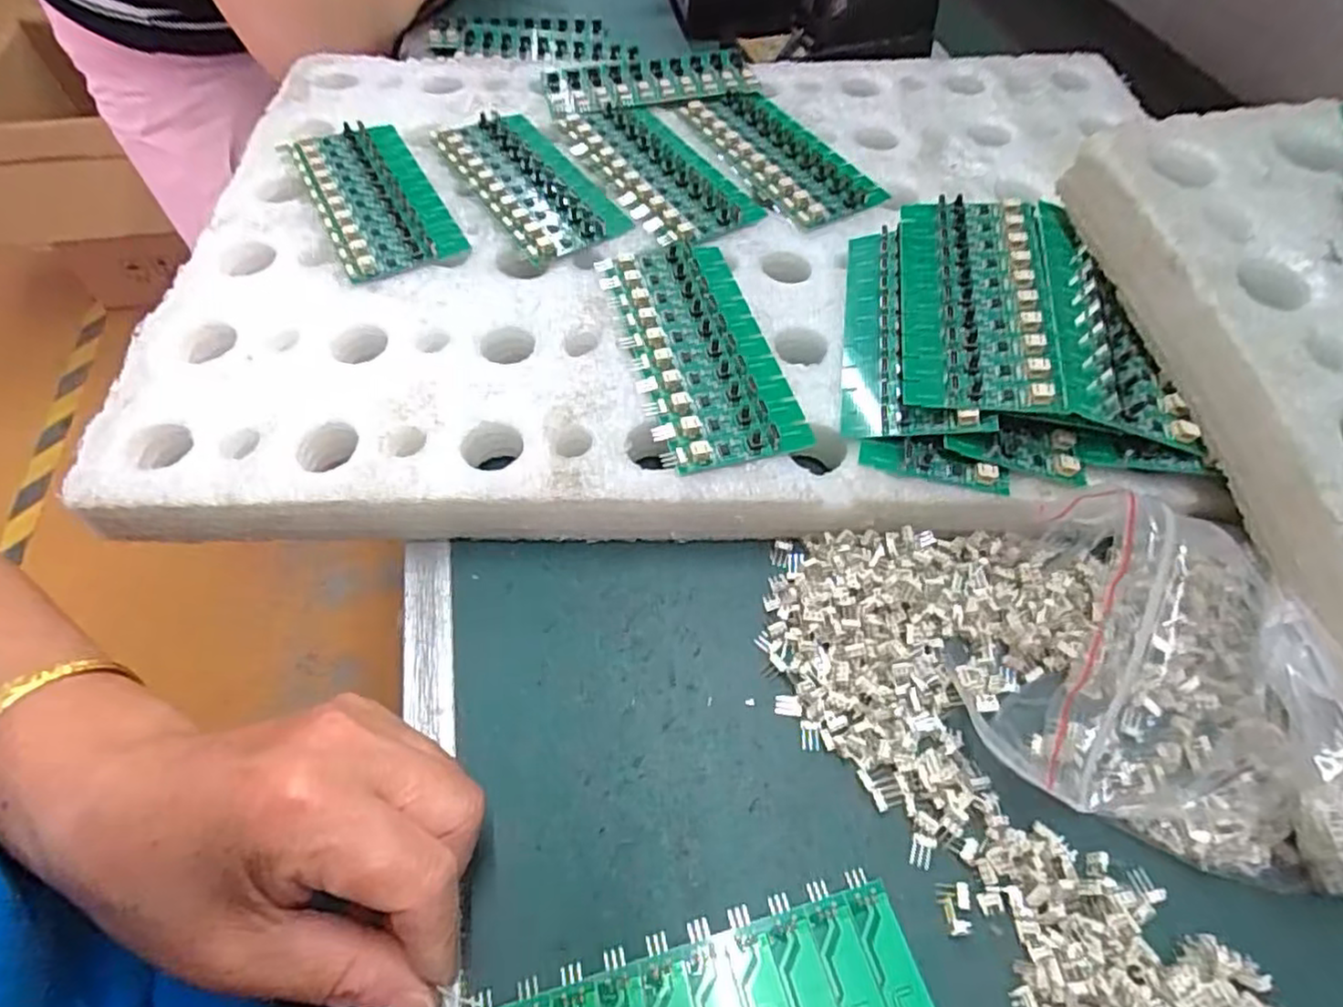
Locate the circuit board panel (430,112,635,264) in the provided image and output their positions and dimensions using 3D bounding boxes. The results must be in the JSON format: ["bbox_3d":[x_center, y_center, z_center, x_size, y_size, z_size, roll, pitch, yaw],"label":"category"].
[{"bbox_3d":[-0.083,-0.189,0.390,0.061,0.004,0.139,-29,62,-18],"label":"circuit board panel"}]

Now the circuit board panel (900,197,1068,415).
[{"bbox_3d":[0.137,-0.096,0.315,0.060,0.007,0.135,1,56,15],"label":"circuit board panel"}]

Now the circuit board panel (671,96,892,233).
[{"bbox_3d":[0.064,-0.212,0.411,0.065,0.007,0.135,-25,61,-16],"label":"circuit board panel"}]

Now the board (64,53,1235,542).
[{"bbox_3d":[0.018,-0.147,0.386,0.535,0.035,0.367,0,57,-1],"label":"board"}]

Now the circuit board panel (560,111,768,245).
[{"bbox_3d":[-0.008,-0.195,0.400,0.066,0.011,0.134,-26,61,-16],"label":"circuit board panel"}]

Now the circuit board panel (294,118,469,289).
[{"bbox_3d":[-0.164,-0.174,0.376,0.061,0.006,0.135,-24,61,-15],"label":"circuit board panel"}]

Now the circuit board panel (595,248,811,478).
[{"bbox_3d":[0.012,-0.074,0.322,0.066,0.010,0.136,-13,58,-9],"label":"circuit board panel"}]

